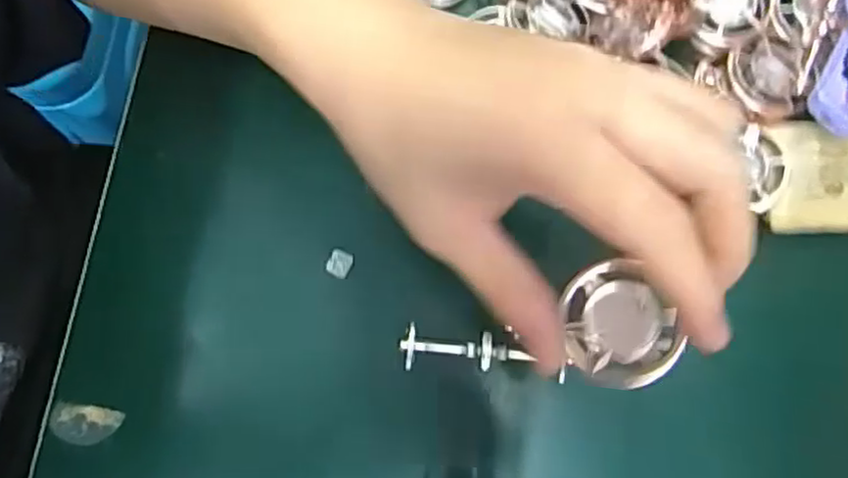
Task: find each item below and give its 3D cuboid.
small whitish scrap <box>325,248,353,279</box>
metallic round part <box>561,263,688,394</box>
[{"bbox_3d":[-0.037,0.011,0.296,0.010,0.004,0.011,25,78,7],"label":"small whitish scrap"},{"bbox_3d":[0.060,0.027,0.211,0.033,0.011,0.037,-37,78,-7],"label":"metallic round part"}]

